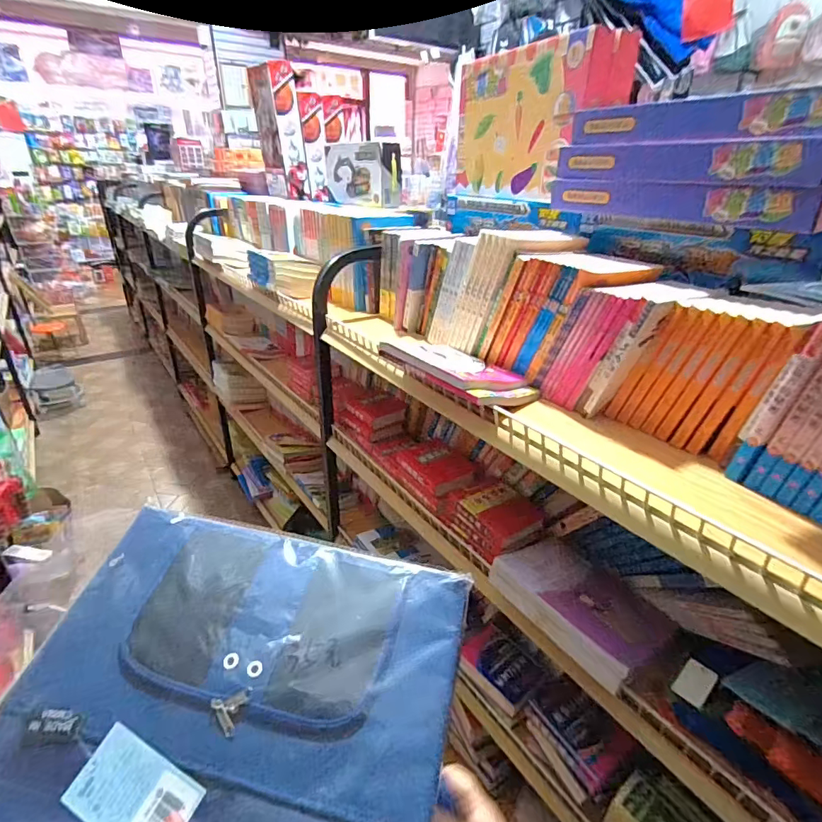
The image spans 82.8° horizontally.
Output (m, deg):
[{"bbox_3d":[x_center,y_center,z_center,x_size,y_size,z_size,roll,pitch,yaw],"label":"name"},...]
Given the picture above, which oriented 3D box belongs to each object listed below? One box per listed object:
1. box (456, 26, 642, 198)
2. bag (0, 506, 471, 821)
[{"bbox_3d":[0.258,-0.623,1.022,0.116,0.256,0.412,-15,30,-29],"label":"box"},{"bbox_3d":[-0.126,0.207,0.353,0.309,0.014,0.237,10,52,7],"label":"bag"}]

